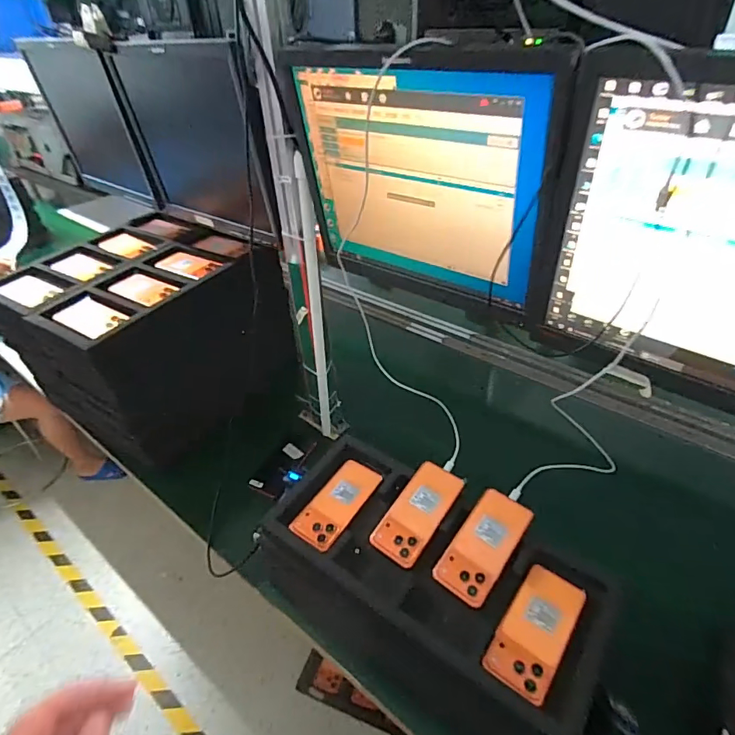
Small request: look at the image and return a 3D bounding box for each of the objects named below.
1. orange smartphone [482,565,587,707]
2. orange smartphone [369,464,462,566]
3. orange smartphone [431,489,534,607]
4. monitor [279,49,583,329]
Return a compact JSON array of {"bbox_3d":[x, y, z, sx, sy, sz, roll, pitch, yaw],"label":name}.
[{"bbox_3d":[0.220,0.339,0.597,0.077,0.011,0.163,26,47,31],"label":"orange smartphone"},{"bbox_3d":[0.077,0.225,0.721,0.086,0.010,0.162,23,59,30],"label":"orange smartphone"},{"bbox_3d":[0.170,0.258,0.670,0.080,0.009,0.164,26,62,31],"label":"orange smartphone"},{"bbox_3d":[0.055,-0.229,0.594,0.369,0.300,0.051,25,47,30],"label":"monitor"}]

